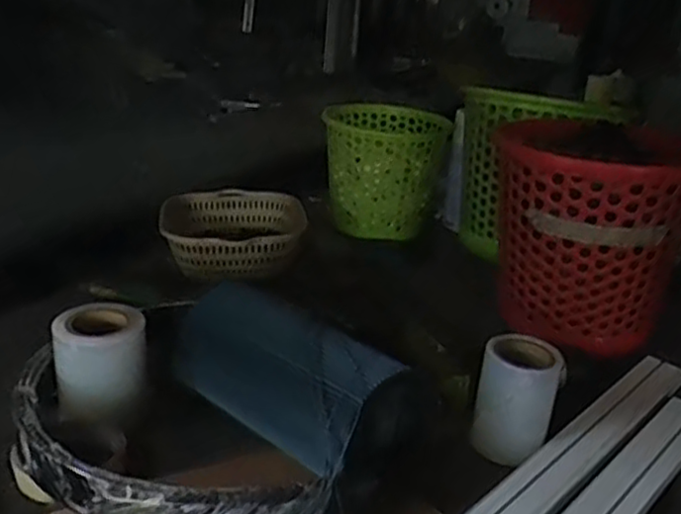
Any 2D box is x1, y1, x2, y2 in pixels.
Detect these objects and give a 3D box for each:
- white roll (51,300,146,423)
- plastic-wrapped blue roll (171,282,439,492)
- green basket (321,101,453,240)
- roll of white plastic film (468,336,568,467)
[{"bbox_3d":[-0.221,0.097,0.677,0.082,0.082,0.071,-3,24,-16],"label":"white roll"},{"bbox_3d":[-0.055,0.101,0.687,0.123,0.098,0.311,-15,30,-37],"label":"plastic-wrapped blue roll"},{"bbox_3d":[0.070,-0.145,1.208,0.189,0.169,0.194,10,24,11],"label":"green basket"},{"bbox_3d":[0.167,0.135,0.696,0.072,0.100,0.063,14,25,20],"label":"roll of white plastic film"}]

